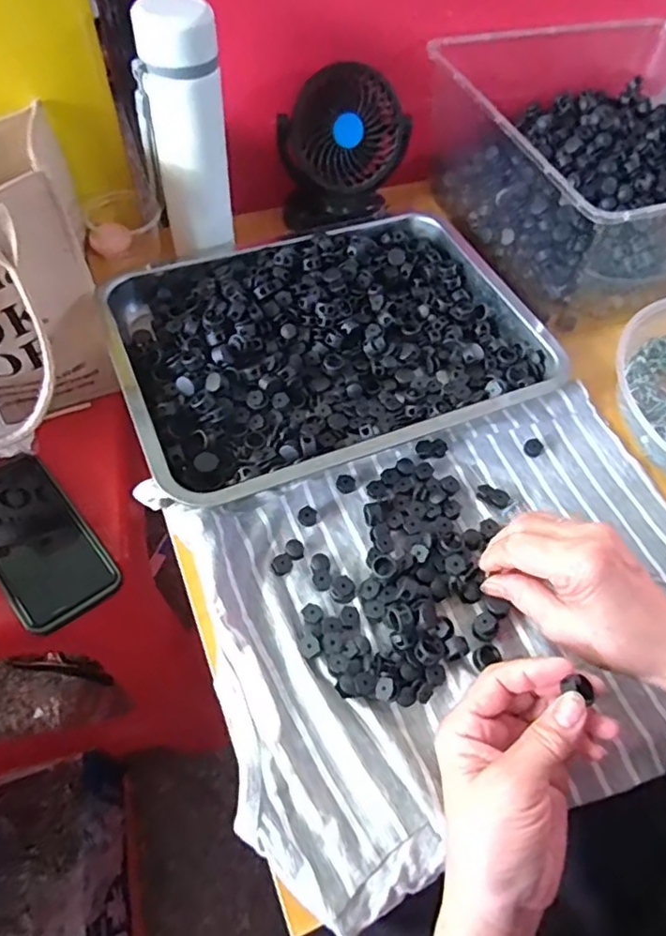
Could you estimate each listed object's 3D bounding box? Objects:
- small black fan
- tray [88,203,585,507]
[{"bbox_3d":[0.010,-0.304,0.583,0.115,0.133,0.057,-26,63,-20],"label":"small black fan"},{"bbox_3d":[-0.006,-0.120,0.515,0.340,0.034,0.261,-18,60,-15],"label":"tray"}]

